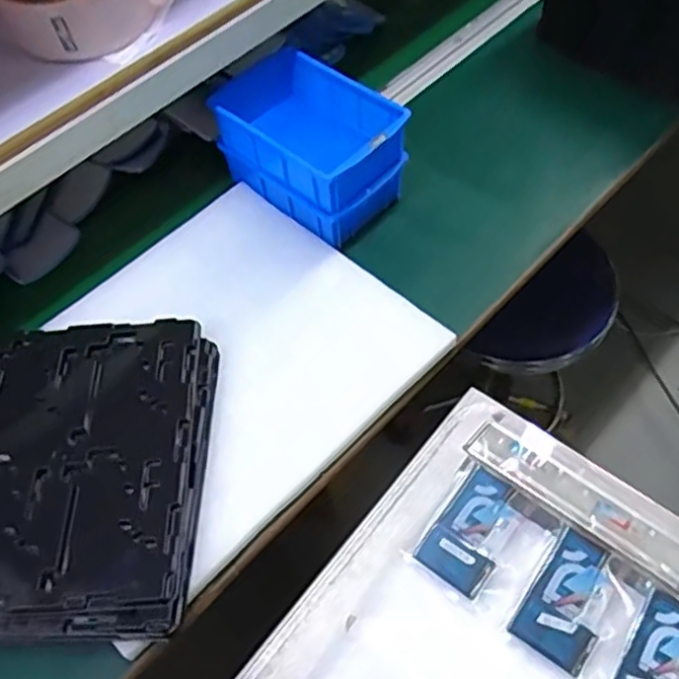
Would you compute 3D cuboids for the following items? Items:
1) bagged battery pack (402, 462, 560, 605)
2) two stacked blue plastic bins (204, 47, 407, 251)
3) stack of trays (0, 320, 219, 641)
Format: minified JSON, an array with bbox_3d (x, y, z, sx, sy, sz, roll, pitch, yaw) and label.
[{"bbox_3d":[0.123,0.176,0.612,0.089,0.016,0.110,38,67,24],"label":"bagged battery pack"},{"bbox_3d":[-0.036,-0.224,0.803,0.205,0.117,0.137,35,65,23],"label":"two stacked blue plastic bins"},{"bbox_3d":[-0.240,0.118,0.637,0.234,0.047,0.296,-2,57,2],"label":"stack of trays"}]

